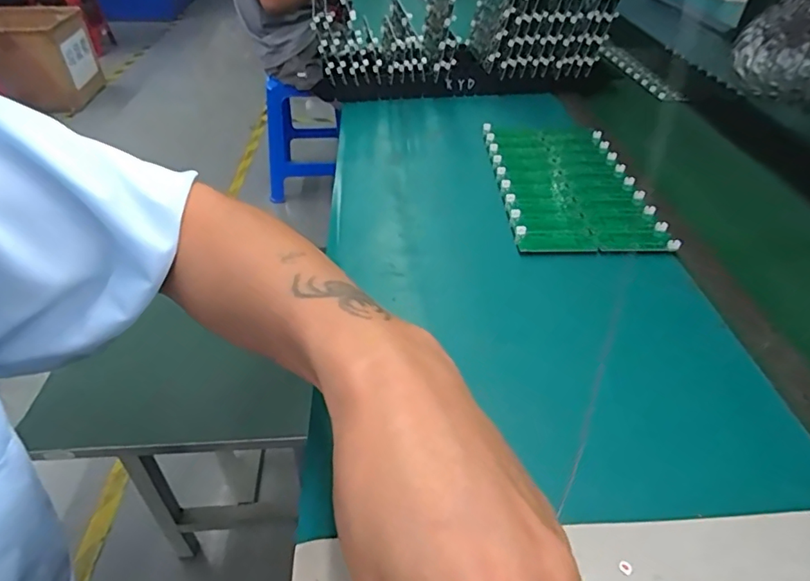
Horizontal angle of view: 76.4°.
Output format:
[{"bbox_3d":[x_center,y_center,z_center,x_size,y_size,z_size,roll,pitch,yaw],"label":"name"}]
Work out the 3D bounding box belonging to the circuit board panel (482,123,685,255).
[{"bbox_3d":[0.168,-0.119,0.544,0.136,0.015,0.261,1,41,-2],"label":"circuit board panel"}]

